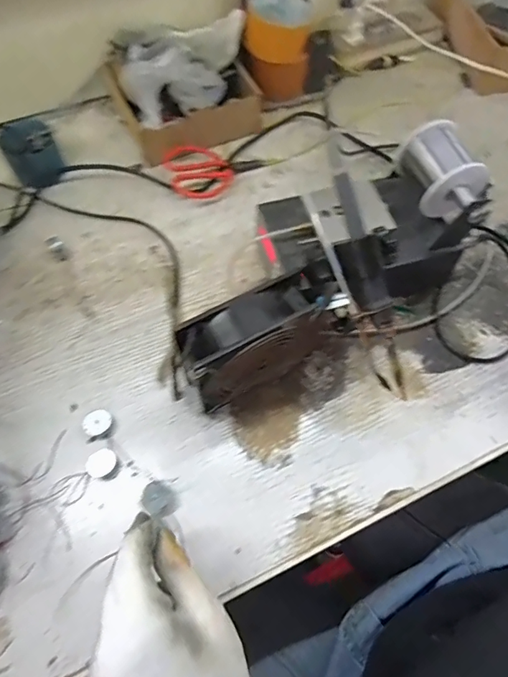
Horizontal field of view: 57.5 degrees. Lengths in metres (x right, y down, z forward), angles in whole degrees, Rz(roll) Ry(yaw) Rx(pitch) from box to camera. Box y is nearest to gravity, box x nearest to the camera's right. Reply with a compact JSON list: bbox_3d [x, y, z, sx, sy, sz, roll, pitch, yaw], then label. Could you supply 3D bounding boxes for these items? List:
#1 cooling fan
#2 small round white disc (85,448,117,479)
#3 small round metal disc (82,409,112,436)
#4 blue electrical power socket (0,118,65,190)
[{"bbox_3d":[0.000,0.008,0.416,0.141,0.119,0.047,-28,68,-14],"label":"cooling fan"},{"bbox_3d":[-0.139,0.114,0.422,0.024,0.010,0.027,42,70,16],"label":"small round white disc"},{"bbox_3d":[-0.147,0.080,0.437,0.022,0.016,0.025,24,66,9],"label":"small round metal disc"},{"bbox_3d":[-0.263,-0.221,0.554,0.059,0.048,0.064,1,64,-2],"label":"blue electrical power socket"}]

